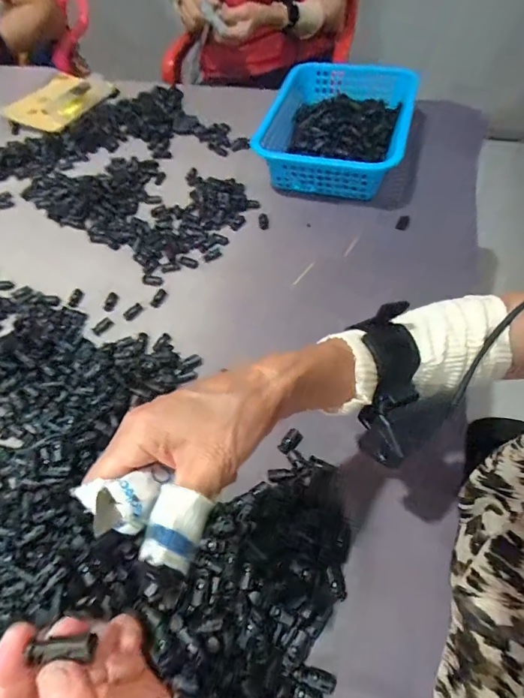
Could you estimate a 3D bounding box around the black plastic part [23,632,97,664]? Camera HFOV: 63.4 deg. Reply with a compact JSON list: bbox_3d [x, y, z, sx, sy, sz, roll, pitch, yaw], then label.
[{"bbox_3d":[-0.083,0.124,0.176,0.023,0.007,0.009,4,55,-7],"label":"black plastic part"}]

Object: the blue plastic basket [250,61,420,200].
[{"bbox_3d":[0.123,-0.359,0.695,0.216,0.086,0.277,14,58,14],"label":"blue plastic basket"}]

